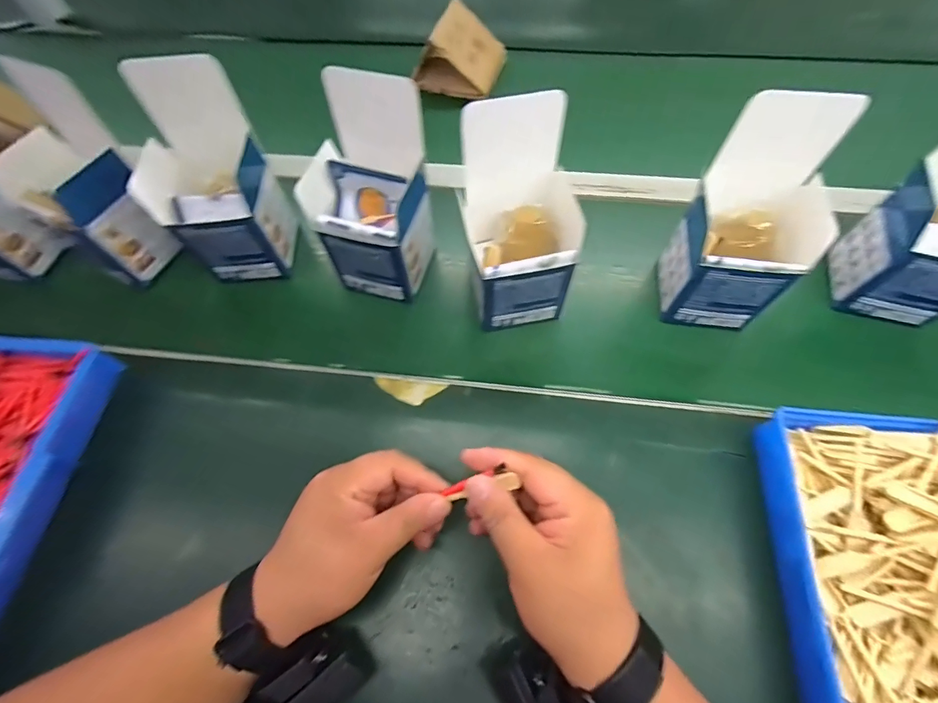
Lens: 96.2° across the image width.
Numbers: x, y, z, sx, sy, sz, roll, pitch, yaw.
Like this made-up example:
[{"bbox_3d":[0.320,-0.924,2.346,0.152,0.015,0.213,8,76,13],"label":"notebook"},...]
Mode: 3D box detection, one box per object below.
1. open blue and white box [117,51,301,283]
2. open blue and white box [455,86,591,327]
[{"bbox_3d":[-0.249,-0.162,0.406,0.099,0.168,0.097,-8,61,0],"label":"open blue and white box"},{"bbox_3d":[0.044,-0.106,0.368,0.099,0.169,0.093,-8,61,0],"label":"open blue and white box"}]

